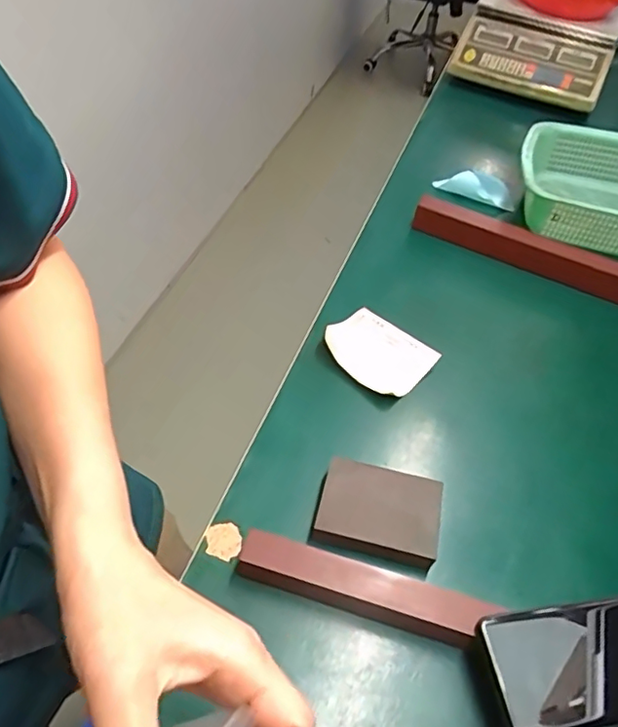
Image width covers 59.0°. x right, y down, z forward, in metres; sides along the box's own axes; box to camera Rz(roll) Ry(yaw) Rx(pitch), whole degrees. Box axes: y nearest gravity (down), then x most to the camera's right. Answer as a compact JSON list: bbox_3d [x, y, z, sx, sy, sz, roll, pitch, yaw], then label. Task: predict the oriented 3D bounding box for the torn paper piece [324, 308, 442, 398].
[{"bbox_3d":[0.073,-0.011,0.579,0.087,0.019,0.111,-35,60,-26],"label":"torn paper piece"}]

